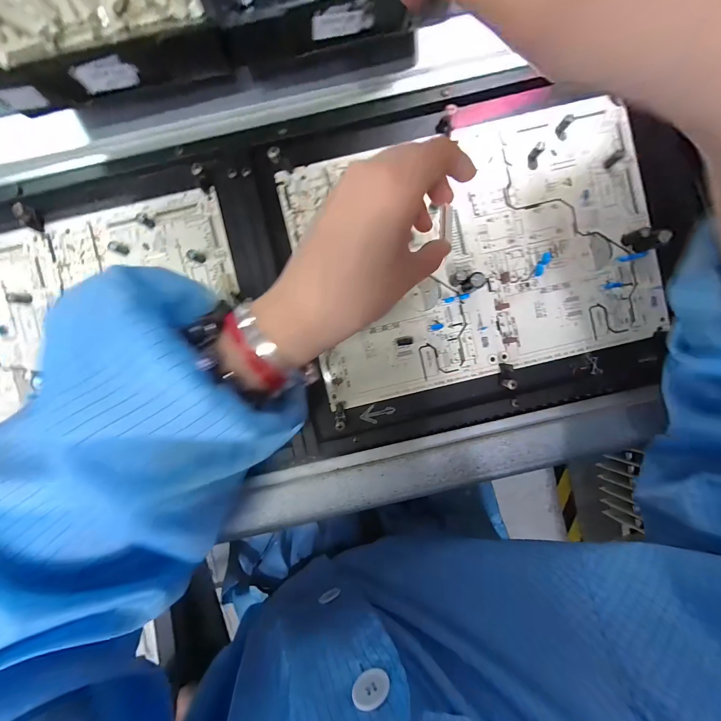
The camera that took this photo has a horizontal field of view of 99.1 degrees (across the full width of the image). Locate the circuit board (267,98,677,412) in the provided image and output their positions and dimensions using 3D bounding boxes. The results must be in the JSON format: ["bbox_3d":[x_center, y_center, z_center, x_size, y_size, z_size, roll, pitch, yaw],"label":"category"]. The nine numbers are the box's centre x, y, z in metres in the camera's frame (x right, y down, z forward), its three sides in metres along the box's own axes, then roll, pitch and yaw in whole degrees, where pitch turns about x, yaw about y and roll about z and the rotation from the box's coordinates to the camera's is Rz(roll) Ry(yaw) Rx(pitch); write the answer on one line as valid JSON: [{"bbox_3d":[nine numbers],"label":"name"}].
[{"bbox_3d":[0.092,-0.088,0.245,0.277,0.016,0.192,-14,89,0],"label":"circuit board"}]

